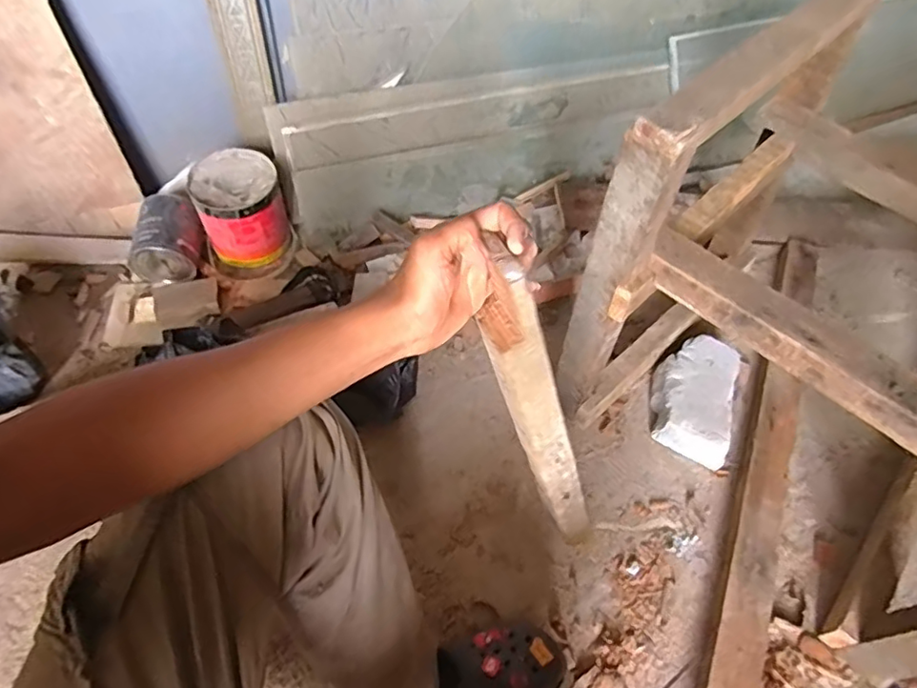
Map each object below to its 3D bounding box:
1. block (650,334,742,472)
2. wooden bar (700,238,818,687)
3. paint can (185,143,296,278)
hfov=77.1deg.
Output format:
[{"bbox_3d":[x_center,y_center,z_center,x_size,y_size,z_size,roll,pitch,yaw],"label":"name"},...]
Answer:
[{"bbox_3d":[0.391,0.083,0.952,0.123,0.075,0.212,17,55,8],"label":"block"},{"bbox_3d":[0.498,0.151,0.921,0.081,0.043,0.927,22,56,11],"label":"wooden bar"},{"bbox_3d":[-0.397,-0.238,1.072,0.151,0.172,0.174,-13,57,-14],"label":"paint can"}]

